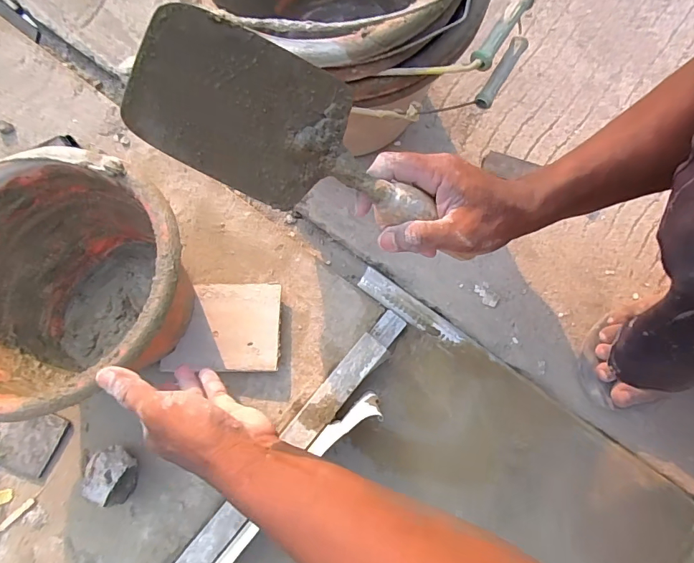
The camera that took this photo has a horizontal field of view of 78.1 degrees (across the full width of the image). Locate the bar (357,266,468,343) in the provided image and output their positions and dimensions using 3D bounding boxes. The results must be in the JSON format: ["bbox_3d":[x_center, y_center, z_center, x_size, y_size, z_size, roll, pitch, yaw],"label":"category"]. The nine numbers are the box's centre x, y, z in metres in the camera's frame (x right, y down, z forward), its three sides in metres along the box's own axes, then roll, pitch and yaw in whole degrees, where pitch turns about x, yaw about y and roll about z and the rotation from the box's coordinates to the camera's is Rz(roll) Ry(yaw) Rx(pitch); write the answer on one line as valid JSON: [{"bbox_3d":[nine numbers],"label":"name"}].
[{"bbox_3d":[0.076,0.033,0.519,0.139,0.007,0.029,35,84,10],"label":"bar"}]

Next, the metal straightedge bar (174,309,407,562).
[{"bbox_3d":[-0.094,0.216,0.460,0.031,0.037,0.468,40,85,11],"label":"metal straightedge bar"}]

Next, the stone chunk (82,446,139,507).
[{"bbox_3d":[-0.251,0.203,0.454,0.054,0.062,0.046,8,80,7],"label":"stone chunk"}]

